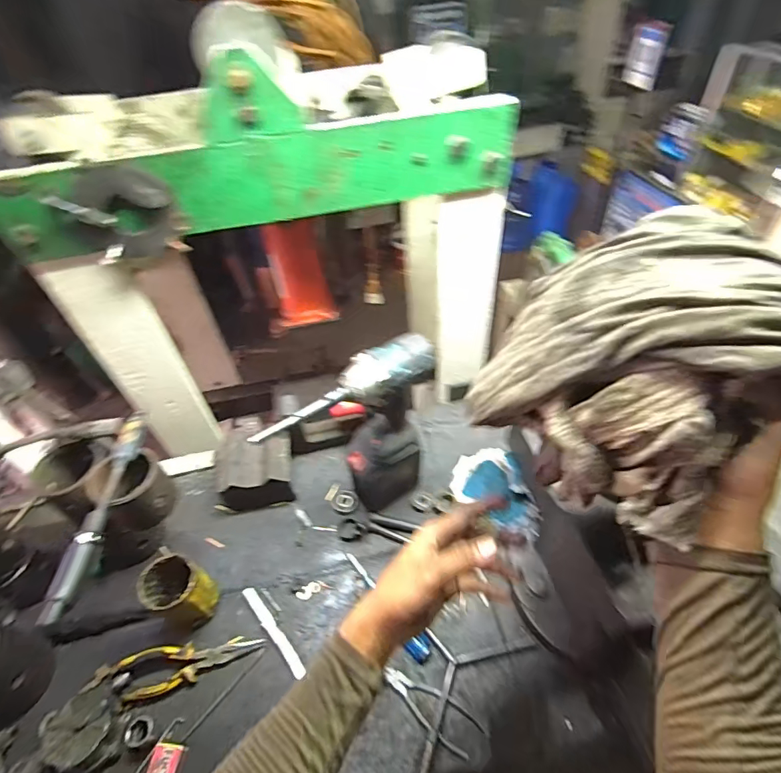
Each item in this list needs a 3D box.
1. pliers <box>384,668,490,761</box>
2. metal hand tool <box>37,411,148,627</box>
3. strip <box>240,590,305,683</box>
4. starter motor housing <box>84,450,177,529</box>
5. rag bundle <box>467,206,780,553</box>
[{"bbox_3d":[0.054,0.422,0.590,0.141,0.020,0.049,24,54,24],"label":"pliers"},{"bbox_3d":[-0.369,0.150,0.571,0.032,0.037,0.270,-1,47,4],"label":"metal hand tool"},{"bbox_3d":[-0.178,0.363,0.675,0.019,0.005,0.147,-28,55,-33],"label":"strip"},{"bbox_3d":[-0.359,0.146,0.637,0.086,0.084,0.091,32,58,30],"label":"starter motor housing"},{"bbox_3d":[0.184,-0.006,0.330,0.166,0.167,0.193,-30,52,-21],"label":"rag bundle"}]

